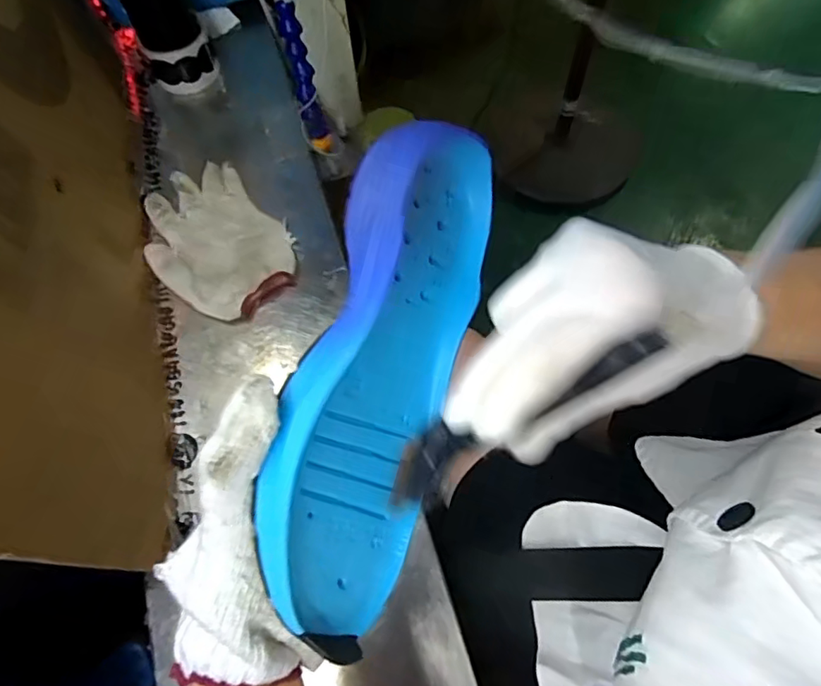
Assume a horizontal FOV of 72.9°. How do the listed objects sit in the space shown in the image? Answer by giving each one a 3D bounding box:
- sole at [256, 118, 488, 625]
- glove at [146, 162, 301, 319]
[{"bbox_3d":[-0.011,0.000,0.292,0.035,0.099,0.269,-1,64,38],"label":"sole"},{"bbox_3d":[-0.216,-0.111,0.623,0.189,0.032,0.141,41,72,20],"label":"glove"}]

